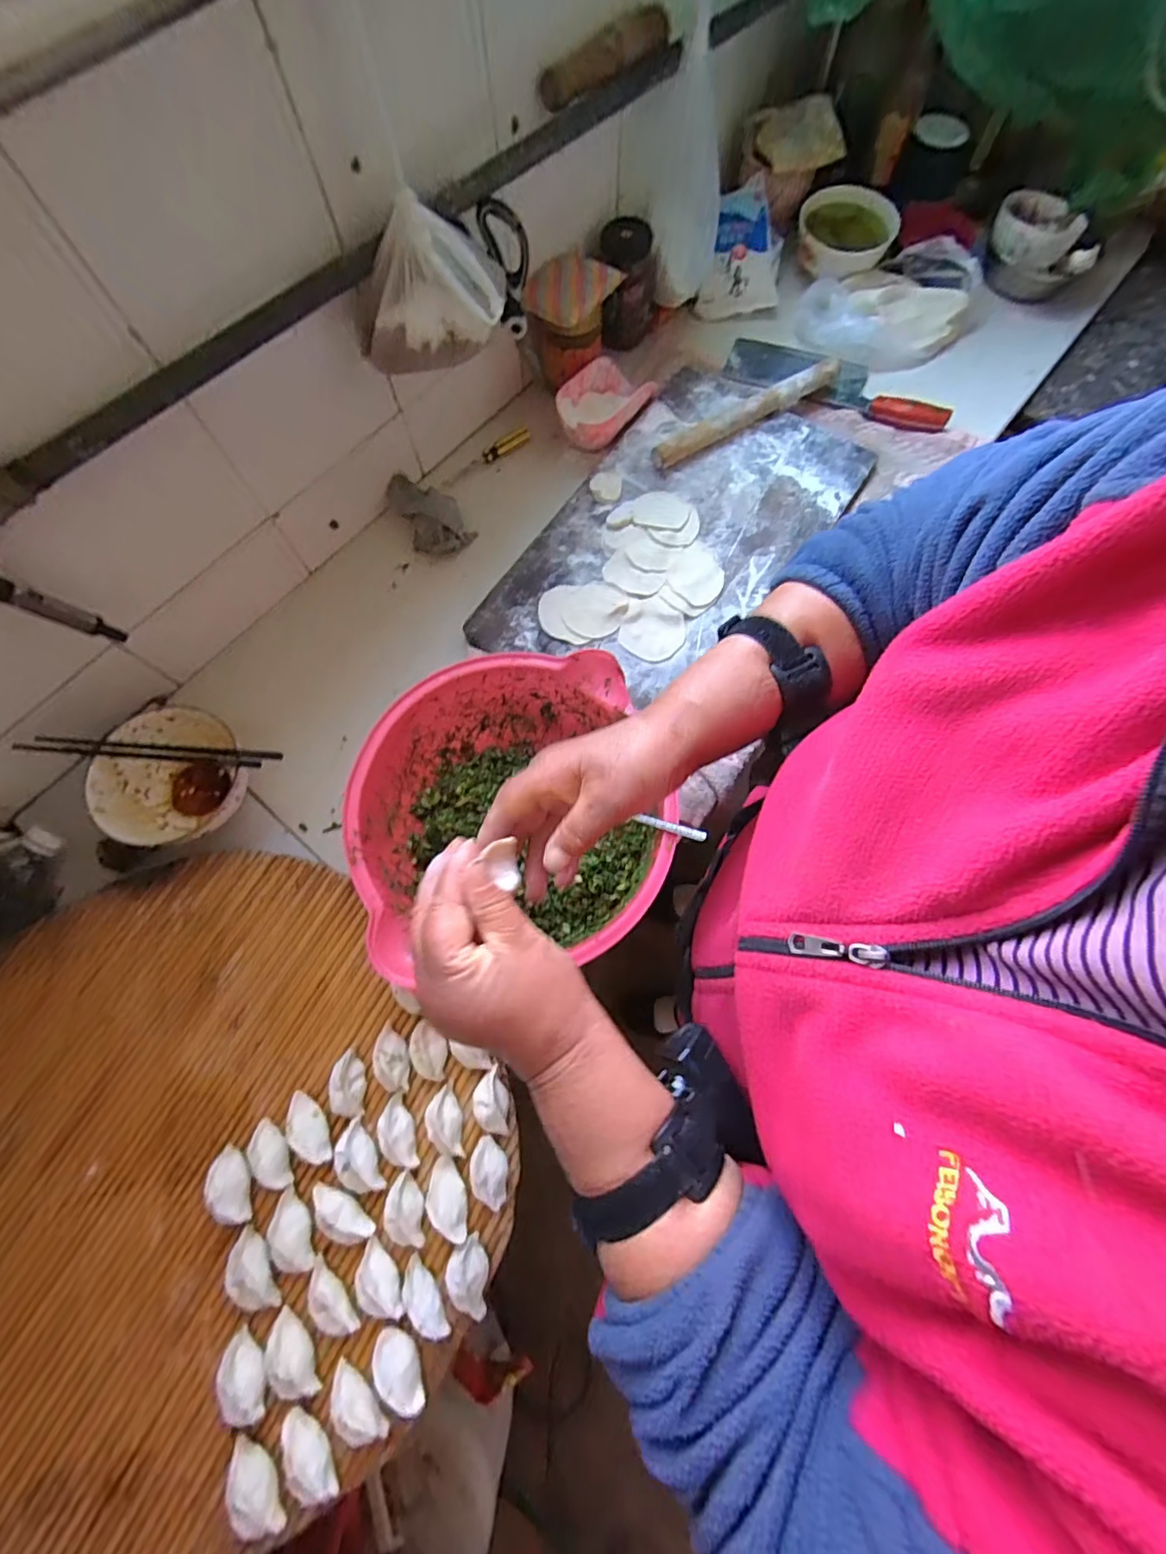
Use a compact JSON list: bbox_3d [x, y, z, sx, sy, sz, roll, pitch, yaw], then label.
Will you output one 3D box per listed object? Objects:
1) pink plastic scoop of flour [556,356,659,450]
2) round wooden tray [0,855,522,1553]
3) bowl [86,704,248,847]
[{"bbox_3d":[0.020,-0.480,0.714,0.091,0.030,0.136,33,75,10],"label":"pink plastic scoop of flour"},{"bbox_3d":[-0.360,0.349,0.460,0.531,0.033,0.483,-43,77,-12],"label":"round wooden tray"},{"bbox_3d":[-0.389,0.009,0.552,0.133,0.074,0.121,0,72,0],"label":"bowl"}]

